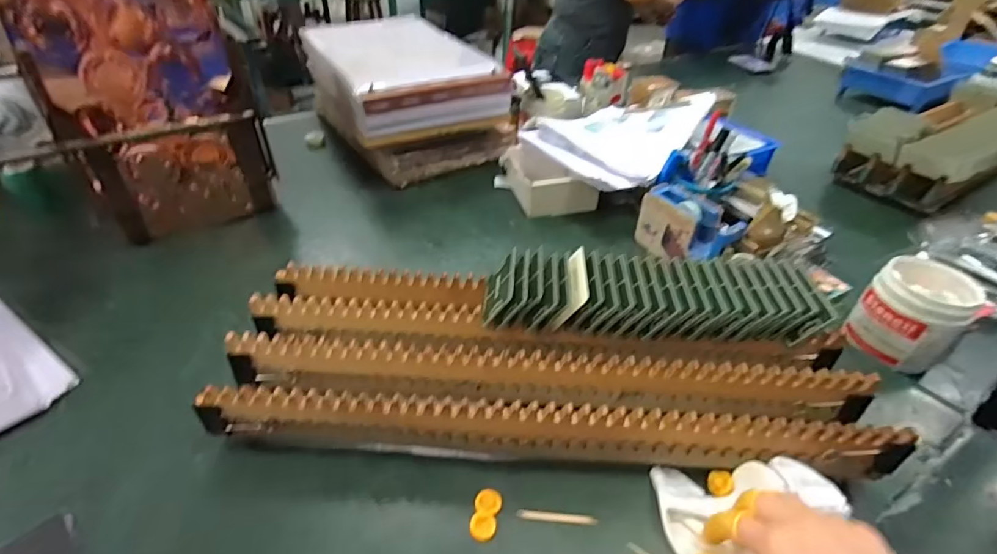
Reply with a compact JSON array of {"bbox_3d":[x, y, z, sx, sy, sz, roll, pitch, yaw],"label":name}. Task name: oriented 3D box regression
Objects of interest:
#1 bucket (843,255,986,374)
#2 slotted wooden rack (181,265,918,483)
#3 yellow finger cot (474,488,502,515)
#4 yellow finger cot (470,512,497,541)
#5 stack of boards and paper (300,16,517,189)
[{"bbox_3d":[0.475,0.041,0.559,0.101,0.092,0.092,1,39,-1],"label":"bucket"},{"bbox_3d":[0.040,0.082,0.469,0.572,0.076,0.194,3,39,1],"label":"slotted wooden rack"},{"bbox_3d":[-0.008,0.186,0.405,0.022,0.004,0.022,1,39,-1],"label":"yellow finger cot"},{"bbox_3d":[-0.012,0.200,0.389,0.021,0.004,0.021,1,39,-1],"label":"yellow finger cot"},{"bbox_3d":[-0.165,-0.331,0.903,0.275,0.180,0.324,-18,43,-23],"label":"stack of boards and paper"}]

